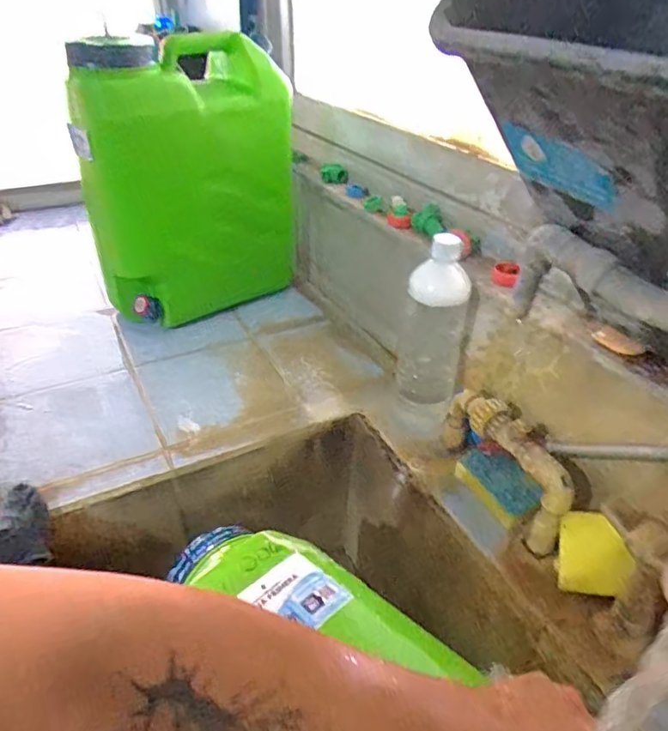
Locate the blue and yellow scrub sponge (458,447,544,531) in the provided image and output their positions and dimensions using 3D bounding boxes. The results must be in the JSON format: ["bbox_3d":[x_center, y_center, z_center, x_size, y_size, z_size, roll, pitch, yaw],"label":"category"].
[{"bbox_3d":[0.196,0.141,0.665,0.060,0.027,0.101,-45,46,-1],"label":"blue and yellow scrub sponge"}]

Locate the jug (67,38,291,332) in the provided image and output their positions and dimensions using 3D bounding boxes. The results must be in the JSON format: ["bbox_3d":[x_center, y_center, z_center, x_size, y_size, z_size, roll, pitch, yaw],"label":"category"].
[{"bbox_3d":[-0.238,-0.290,0.953,0.311,0.451,0.153,-26,43,-33],"label":"jug"}]

